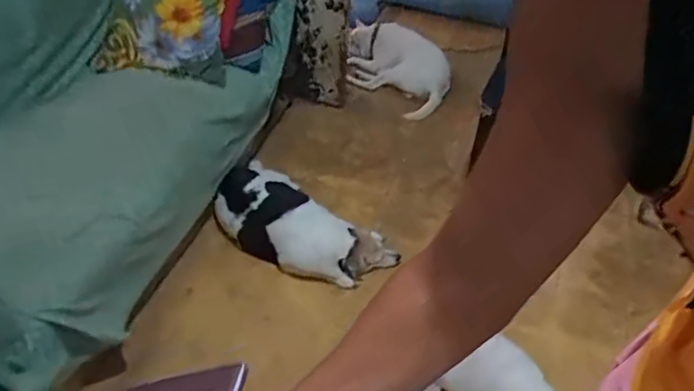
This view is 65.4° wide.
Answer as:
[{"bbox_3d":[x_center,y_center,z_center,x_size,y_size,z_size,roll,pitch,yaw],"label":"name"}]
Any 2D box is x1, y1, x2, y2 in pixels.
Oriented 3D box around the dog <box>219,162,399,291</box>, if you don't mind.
[{"bbox_3d":[-0.124,0.090,1.722,0.588,0.167,0.314,28,46,6],"label":"dog"}]

